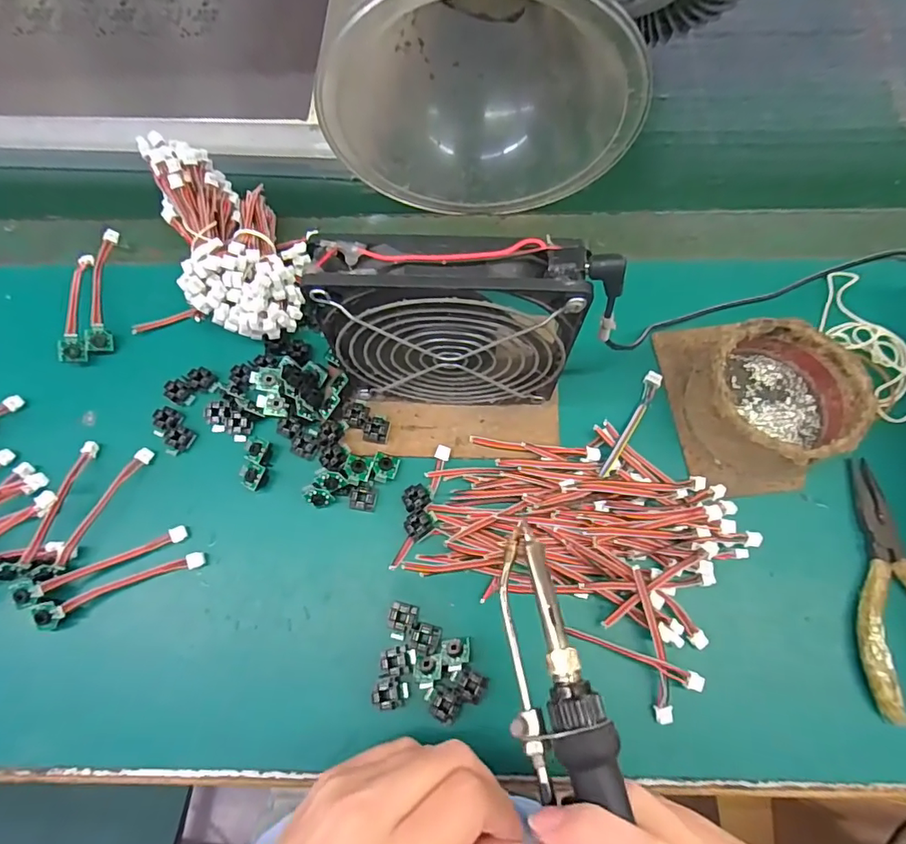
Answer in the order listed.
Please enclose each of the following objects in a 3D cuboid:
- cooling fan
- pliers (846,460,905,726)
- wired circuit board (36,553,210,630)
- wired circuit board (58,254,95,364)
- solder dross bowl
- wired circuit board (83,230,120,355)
[{"bbox_3d":[-0.001,-0.042,0.256,0.115,0.126,0.029,4,70,3],"label":"cooling fan"},{"bbox_3d":[0.238,0.086,0.265,0.052,0.012,0.130,1,70,2],"label":"pliers"},{"bbox_3d":[-0.182,0.090,0.274,0.087,0.011,0.013,-22,71,-6],"label":"wired circuit board"},{"bbox_3d":[-0.250,-0.081,0.333,0.015,0.012,0.087,-8,70,-1],"label":"wired circuit board"},{"bbox_3d":[0.184,-0.014,0.285,0.079,0.042,0.081,-1,70,1],"label":"solder dross bowl"},{"bbox_3d":[-0.236,-0.088,0.336,0.014,0.015,0.088,-8,70,-1],"label":"wired circuit board"}]

